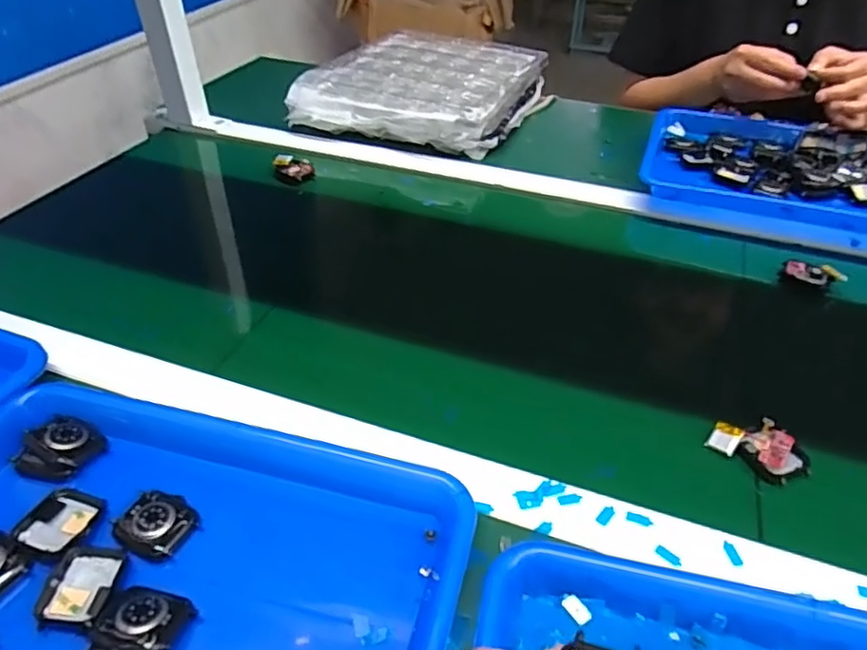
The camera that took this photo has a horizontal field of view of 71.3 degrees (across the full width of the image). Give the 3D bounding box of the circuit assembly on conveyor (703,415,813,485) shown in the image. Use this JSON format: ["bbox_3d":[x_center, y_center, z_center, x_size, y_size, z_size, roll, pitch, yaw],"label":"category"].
[{"bbox_3d":[0.235,0.087,0.433,0.063,0.016,0.041,31,50,29],"label":"circuit assembly on conveyor"}]

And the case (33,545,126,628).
[{"bbox_3d":[-0.200,0.149,0.344,0.036,0.011,0.044,3,42,2],"label":"case"}]

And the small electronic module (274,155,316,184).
[{"bbox_3d":[-0.174,-0.194,0.759,0.051,0.028,0.028,23,46,23],"label":"small electronic module"}]

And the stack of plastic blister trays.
[{"bbox_3d":[-0.006,-0.345,0.882,0.285,0.060,0.327,19,45,19],"label":"stack of plastic blister trays"}]

